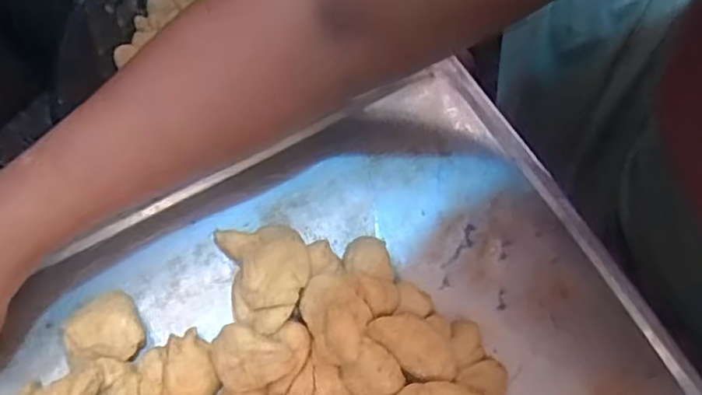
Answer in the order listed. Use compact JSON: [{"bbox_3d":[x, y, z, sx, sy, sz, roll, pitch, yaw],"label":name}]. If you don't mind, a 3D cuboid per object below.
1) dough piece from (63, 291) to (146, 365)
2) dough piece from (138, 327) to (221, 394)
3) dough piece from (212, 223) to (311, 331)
[{"bbox_3d":[-0.147,0.080,0.356,0.042,0.019,0.042,0,69,1],"label":"dough piece"},{"bbox_3d":[-0.100,0.102,0.346,0.040,0.029,0.044,0,69,1],"label":"dough piece"},{"bbox_3d":[-0.050,0.046,0.363,0.050,0.041,0.072,-18,69,-6],"label":"dough piece"}]

